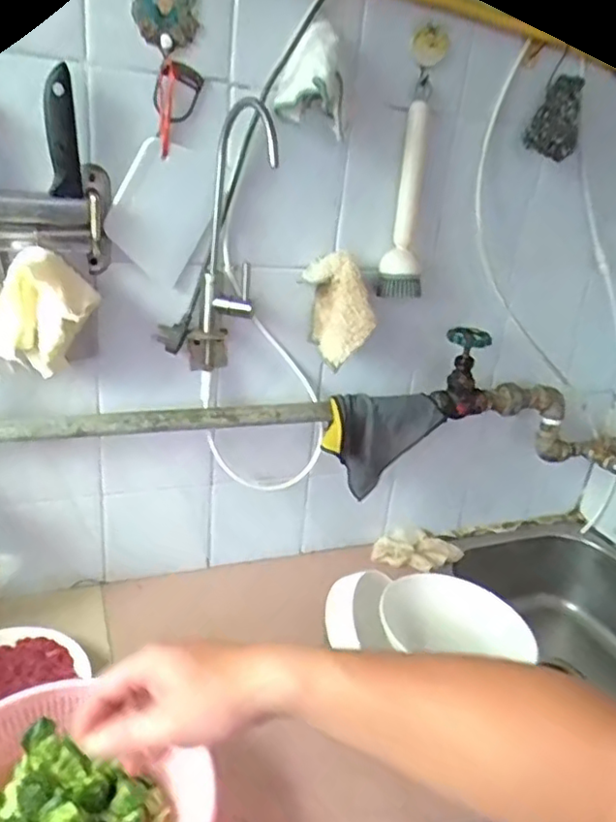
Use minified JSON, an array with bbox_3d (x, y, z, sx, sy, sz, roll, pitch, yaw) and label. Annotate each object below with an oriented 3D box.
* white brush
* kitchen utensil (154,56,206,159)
[{"bbox_3d":[0.119,-0.254,0.776,0.067,0.218,0.058,8,23,5],"label":"white brush"},{"bbox_3d":[-0.135,-0.316,0.661,0.049,0.089,0.013,-6,26,-26],"label":"kitchen utensil"}]

